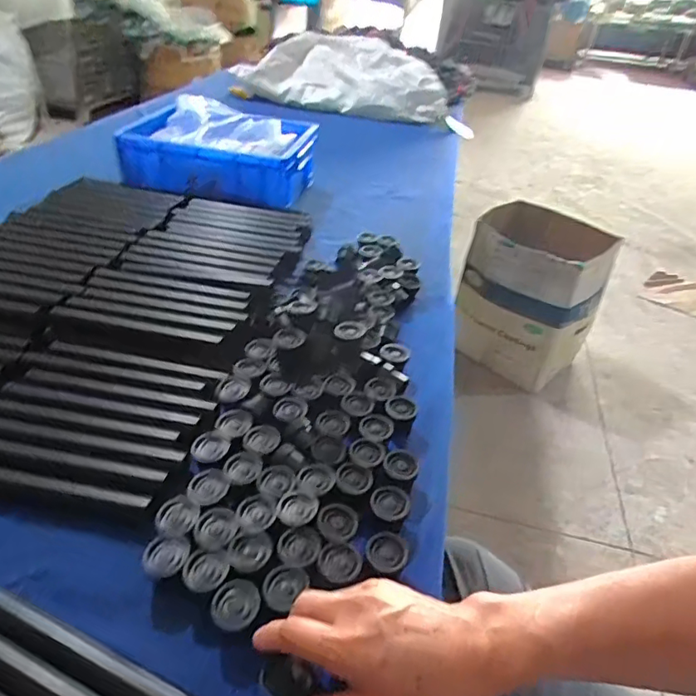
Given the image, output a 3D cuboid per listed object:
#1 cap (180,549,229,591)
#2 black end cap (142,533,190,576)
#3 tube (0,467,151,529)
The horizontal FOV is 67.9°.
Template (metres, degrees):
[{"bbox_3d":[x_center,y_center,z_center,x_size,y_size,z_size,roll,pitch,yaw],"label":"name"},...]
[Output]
[{"bbox_3d":[-0.115,0.180,0.415,0.035,0.007,0.029,21,40,19],"label":"cap"},{"bbox_3d":[-0.149,0.169,0.424,0.036,0.009,0.031,3,37,-4],"label":"black end cap"},{"bbox_3d":[-0.293,0.134,0.480,0.219,0.024,0.026,9,37,4],"label":"tube"}]

